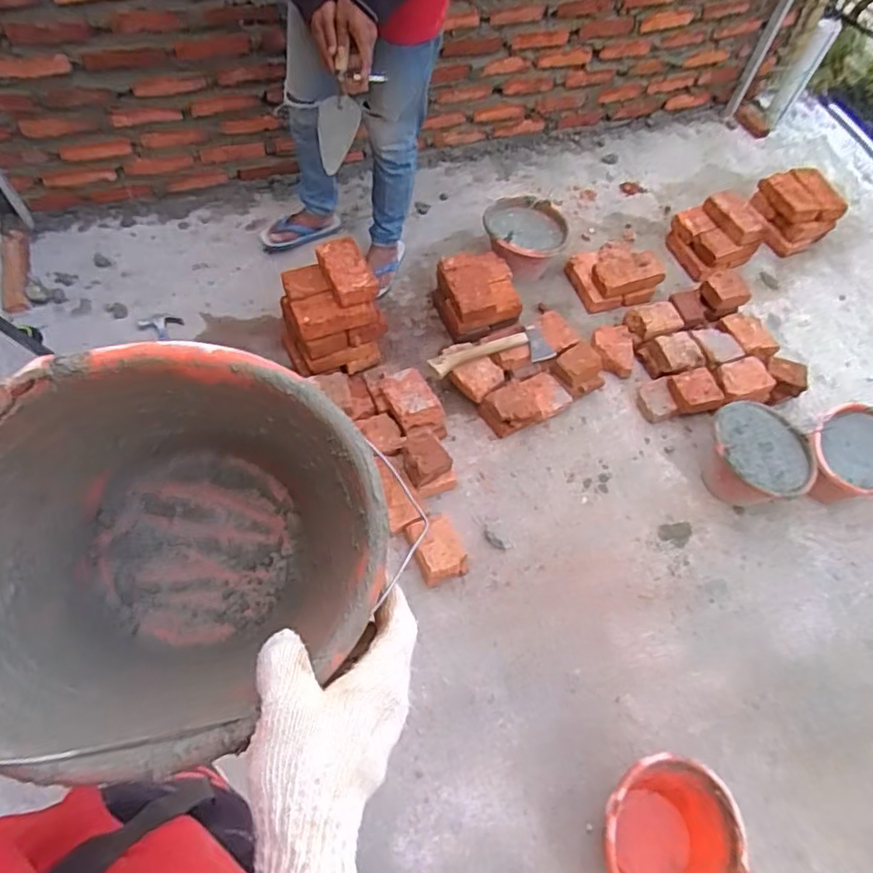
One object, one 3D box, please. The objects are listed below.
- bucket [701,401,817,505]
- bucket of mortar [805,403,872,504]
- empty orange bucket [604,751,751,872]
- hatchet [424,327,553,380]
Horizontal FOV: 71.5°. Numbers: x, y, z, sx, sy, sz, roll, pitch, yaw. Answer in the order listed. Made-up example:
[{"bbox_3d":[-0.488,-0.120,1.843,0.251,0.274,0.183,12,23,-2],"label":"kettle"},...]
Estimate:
[{"bbox_3d":[0.739,0.064,1.439,0.196,0.172,0.246,-36,68,-21],"label":"bucket"},{"bbox_3d":[0.949,0.052,1.426,0.252,0.175,0.218,-8,61,-7],"label":"bucket of mortar"},{"bbox_3d":[0.396,0.707,1.068,0.218,0.166,0.247,-1,60,-3],"label":"empty orange bucket"},{"bbox_3d":[0.137,-0.220,1.567,0.336,0.038,0.097,-14,61,-11],"label":"hatchet"}]

